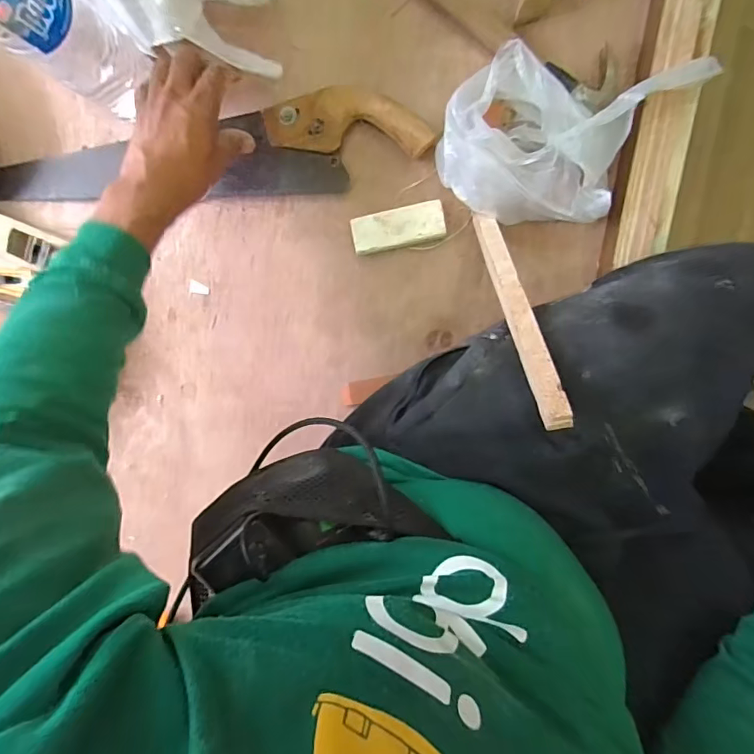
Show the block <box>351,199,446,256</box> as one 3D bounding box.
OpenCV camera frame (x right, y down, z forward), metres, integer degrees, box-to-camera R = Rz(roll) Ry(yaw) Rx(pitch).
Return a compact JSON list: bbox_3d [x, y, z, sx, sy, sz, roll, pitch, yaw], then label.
[{"bbox_3d":[0.024,-0.166,0.535,0.101,0.021,0.042,-11,96,5],"label":"block"}]

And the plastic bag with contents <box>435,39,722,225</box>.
[{"bbox_3d":[0.190,-0.236,0.490,0.241,0.083,0.150,6,97,3],"label":"plastic bag with contents"}]

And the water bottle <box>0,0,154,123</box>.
[{"bbox_3d":[-0.287,-0.307,0.396,0.073,0.224,0.077,42,97,-1],"label":"water bottle"}]

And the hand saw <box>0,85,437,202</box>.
[{"bbox_3d":[-0.202,-0.248,0.537,0.516,0.035,0.107,-5,99,6],"label":"hand saw"}]

